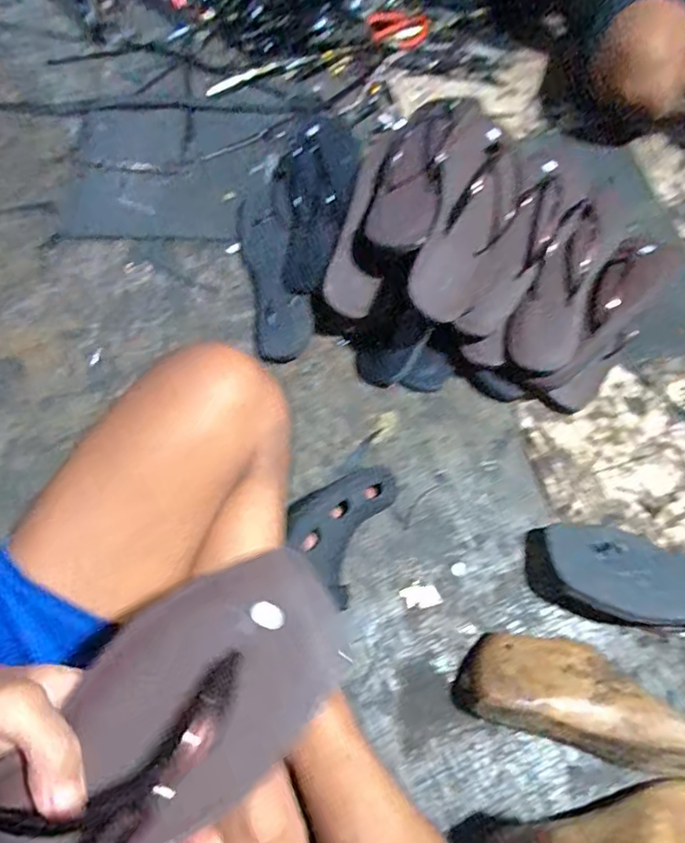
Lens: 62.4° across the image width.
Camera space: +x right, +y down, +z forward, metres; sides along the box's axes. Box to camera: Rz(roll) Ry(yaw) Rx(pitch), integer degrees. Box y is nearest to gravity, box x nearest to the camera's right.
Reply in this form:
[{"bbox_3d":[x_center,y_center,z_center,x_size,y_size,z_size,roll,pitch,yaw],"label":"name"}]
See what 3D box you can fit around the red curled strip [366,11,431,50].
[{"bbox_3d":[0.096,-0.668,0.966,0.105,0.004,0.071,0,77,-10],"label":"red curled strip"}]

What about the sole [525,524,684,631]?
[{"bbox_3d":[0.336,0.160,0.571,0.283,0.050,0.099,5,65,0],"label":"sole"}]

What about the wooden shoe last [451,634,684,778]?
[{"bbox_3d":[0.238,0.257,0.518,0.249,0.074,0.090,17,65,6],"label":"wooden shoe last"}]

